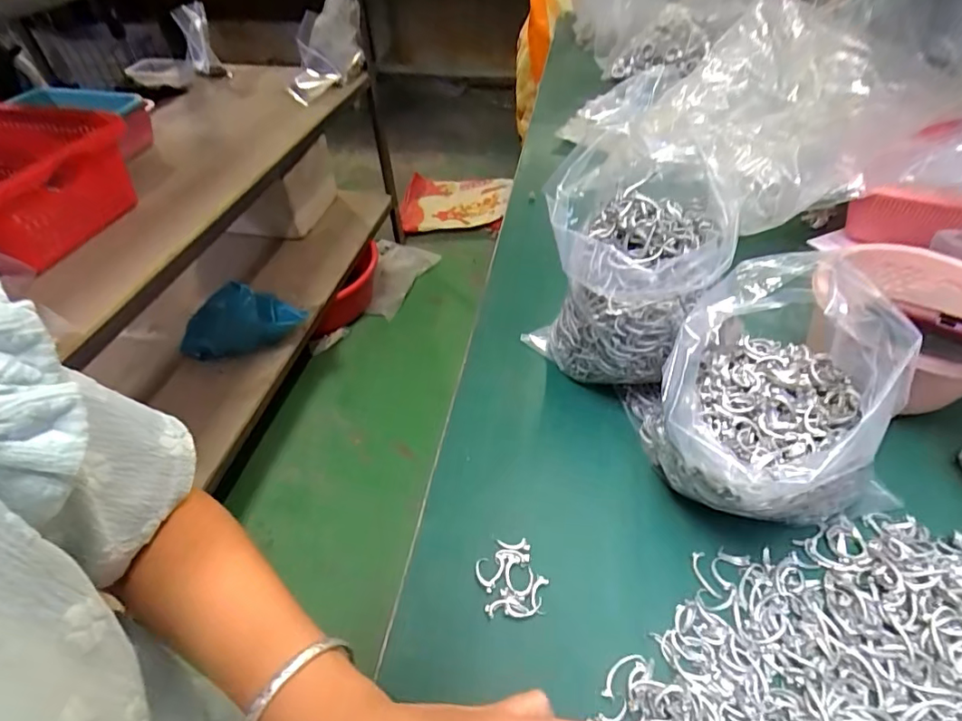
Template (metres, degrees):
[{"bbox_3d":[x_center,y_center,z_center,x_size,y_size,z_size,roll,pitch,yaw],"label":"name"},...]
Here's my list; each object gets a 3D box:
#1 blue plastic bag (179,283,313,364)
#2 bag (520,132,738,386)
[{"bbox_3d":[-0.556,-0.097,1.159,0.291,0.195,0.079,-14,47,-10],"label":"blue plastic bag"},{"bbox_3d":[0.108,-0.063,0.409,0.132,0.176,0.129,8,46,10],"label":"bag"}]

